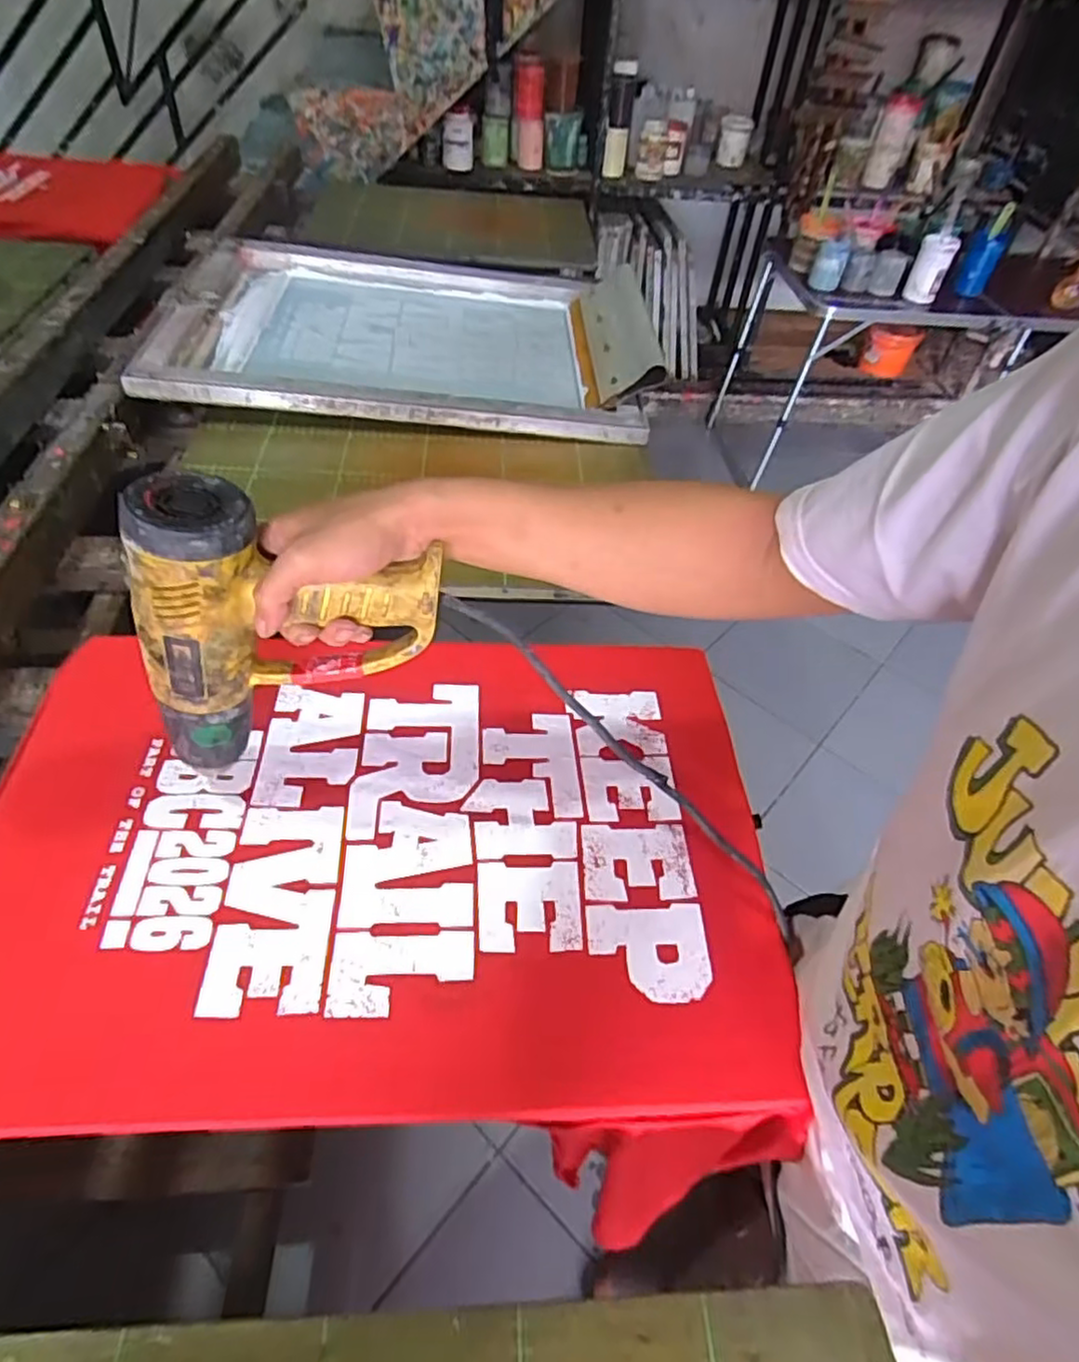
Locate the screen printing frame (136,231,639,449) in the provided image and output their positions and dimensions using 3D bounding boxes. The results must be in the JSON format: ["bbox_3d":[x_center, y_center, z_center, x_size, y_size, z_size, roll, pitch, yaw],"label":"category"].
[{"bbox_3d":[-0.191,-0.559,1.069,0.692,0.057,0.536,2,50,-3],"label":"screen printing frame"}]

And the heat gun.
[{"bbox_3d":[-0.169,-0.041,0.468,0.189,0.196,0.065,-7,51,-12],"label":"heat gun"}]

